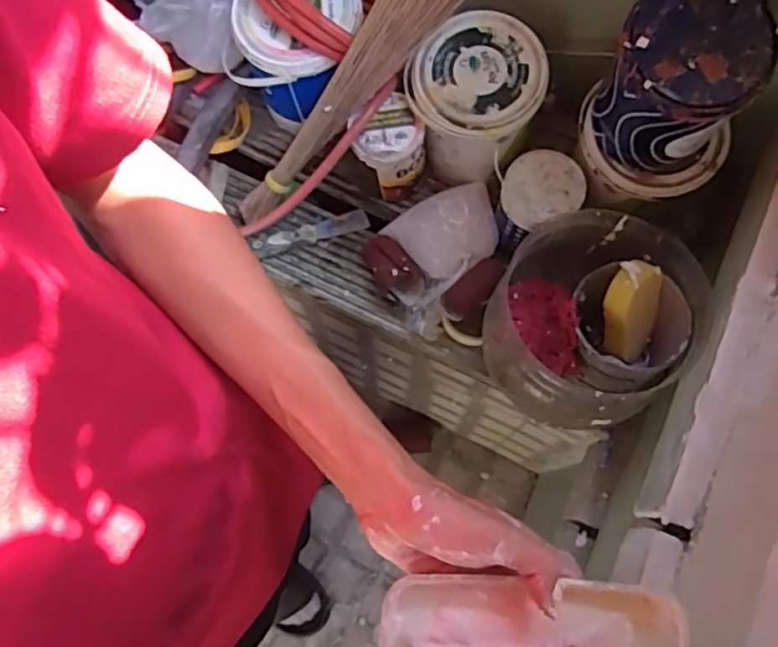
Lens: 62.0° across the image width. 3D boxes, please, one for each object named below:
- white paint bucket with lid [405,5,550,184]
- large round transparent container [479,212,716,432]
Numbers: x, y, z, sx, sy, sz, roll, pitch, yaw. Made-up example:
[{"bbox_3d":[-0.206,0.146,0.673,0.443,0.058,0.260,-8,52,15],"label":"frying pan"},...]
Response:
[{"bbox_3d":[0.120,-0.315,0.933,0.172,0.164,0.172,0,74,1],"label":"white paint bucket with lid"},{"bbox_3d":[0.247,-0.001,0.818,0.229,0.145,0.249,27,76,8],"label":"large round transparent container"}]

